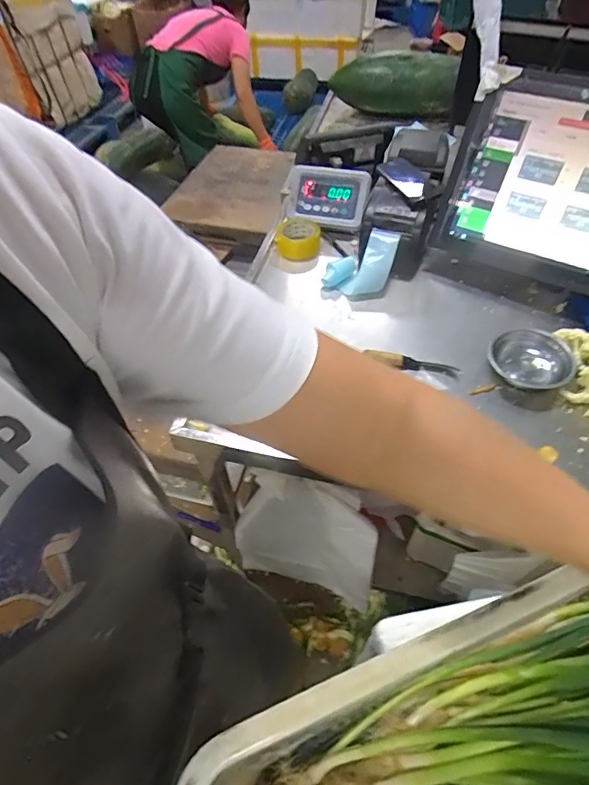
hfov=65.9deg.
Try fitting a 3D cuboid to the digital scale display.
[{"bbox_3d":[0.082,-0.483,1.143,0.202,0.141,0.076,14,11,11],"label":"digital scale display"}]

